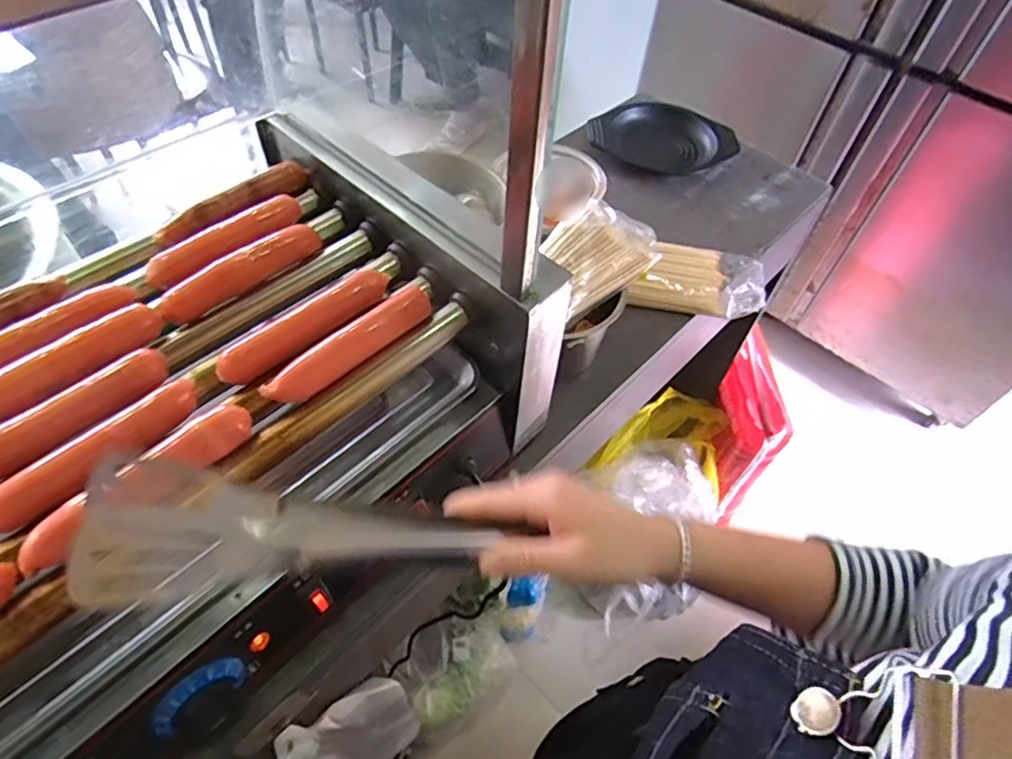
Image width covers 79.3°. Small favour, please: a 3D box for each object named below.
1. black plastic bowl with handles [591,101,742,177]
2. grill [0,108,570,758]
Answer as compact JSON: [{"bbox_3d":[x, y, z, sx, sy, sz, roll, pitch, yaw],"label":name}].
[{"bbox_3d":[0.237,-0.358,0.918,0.208,0.049,0.124,6,53,0],"label":"black plastic bowl with handles"},{"bbox_3d":[-0.256,0.054,0.432,0.558,0.189,0.319,-37,64,-27],"label":"grill"}]

